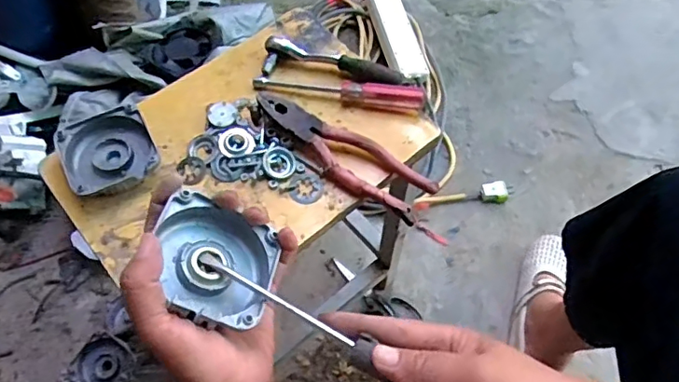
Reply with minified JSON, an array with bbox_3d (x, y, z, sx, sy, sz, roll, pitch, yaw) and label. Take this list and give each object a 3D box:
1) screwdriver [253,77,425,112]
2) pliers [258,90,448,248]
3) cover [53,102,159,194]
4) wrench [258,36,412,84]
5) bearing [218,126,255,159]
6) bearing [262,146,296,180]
[{"bbox_3d":[-0.001,-0.107,0.575,0.177,0.025,0.022,11,63,7],"label":"screwdriver"},{"bbox_3d":[0.011,-0.029,0.531,0.219,0.027,0.052,28,66,15],"label":"pliers"},{"bbox_3d":[-0.222,-0.036,0.532,0.083,0.024,0.086,-24,64,-11],"label":"cover"},{"bbox_3d":[-0.006,-0.136,0.588,0.152,0.022,0.034,8,62,6],"label":"wrench"},{"bbox_3d":[-0.102,-0.049,0.547,0.033,0.005,0.037,-21,64,-10],"label":"bearing"},{"bbox_3d":[-0.059,-0.027,0.537,0.030,0.008,0.032,0,62,1],"label":"bearing"}]

